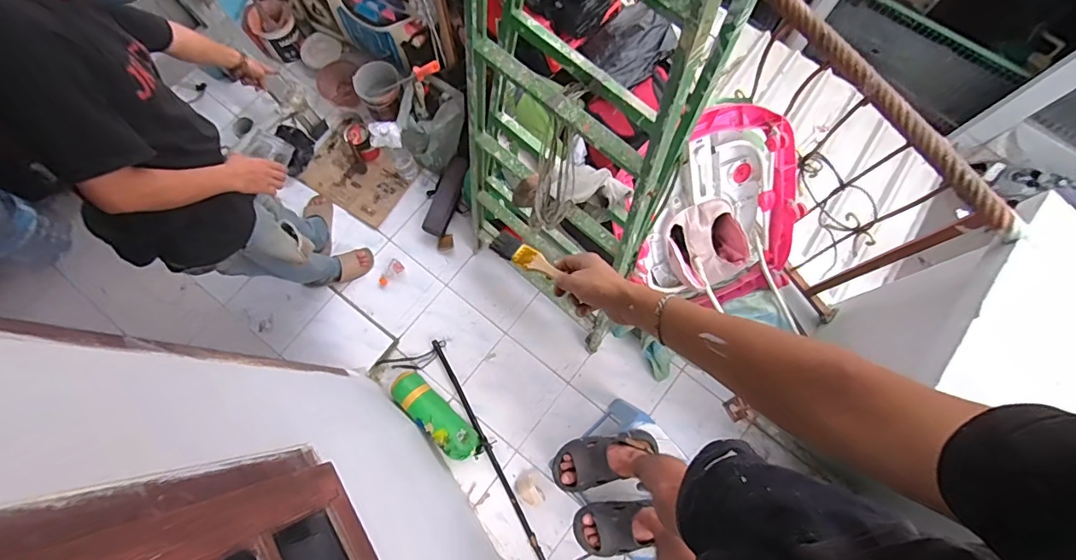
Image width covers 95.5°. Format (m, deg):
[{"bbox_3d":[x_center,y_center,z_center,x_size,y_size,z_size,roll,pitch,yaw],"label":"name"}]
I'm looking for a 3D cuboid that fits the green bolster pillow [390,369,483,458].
[{"bbox_3d":[-0.358,0.466,1.699,0.364,0.126,0.115,43,80,11],"label":"green bolster pillow"}]

